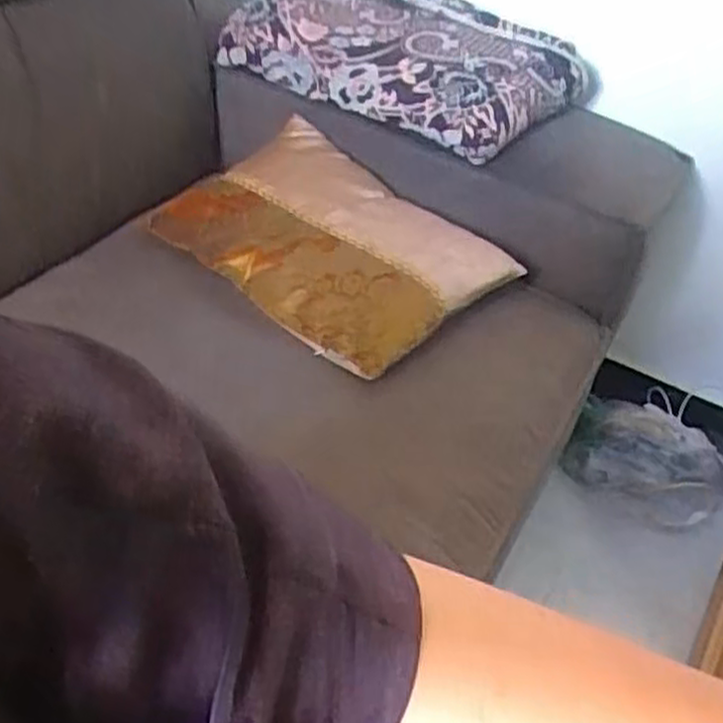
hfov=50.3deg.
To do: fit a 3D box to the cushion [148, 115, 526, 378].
[{"bbox_3d":[-0.033,-0.171,1.008,0.405,0.098,0.281,34,48,27],"label":"cushion"}]

